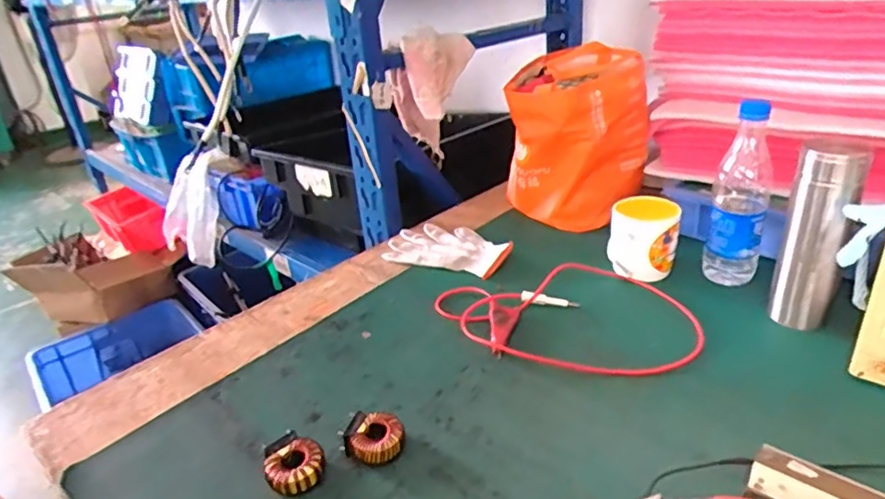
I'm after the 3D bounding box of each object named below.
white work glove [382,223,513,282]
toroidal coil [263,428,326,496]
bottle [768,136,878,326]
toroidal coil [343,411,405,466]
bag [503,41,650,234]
[{"bbox_3d":[0.010,-0.002,0.877,0.181,0.020,0.131,16,34,36],"label":"white work glove"},{"bbox_3d":[-0.133,0.192,0.521,0.051,0.029,0.051,-4,27,2],"label":"toroidal coil"},{"bbox_3d":[0.412,-0.014,0.640,0.062,0.205,0.055,14,33,34],"label":"bottle"},{"bbox_3d":[-0.062,0.175,0.541,0.047,0.029,0.049,-4,27,2],"label":"toroidal coil"},{"bbox_3d":[0.229,-0.170,0.955,0.255,0.274,0.184,-12,29,-10],"label":"bag"}]

